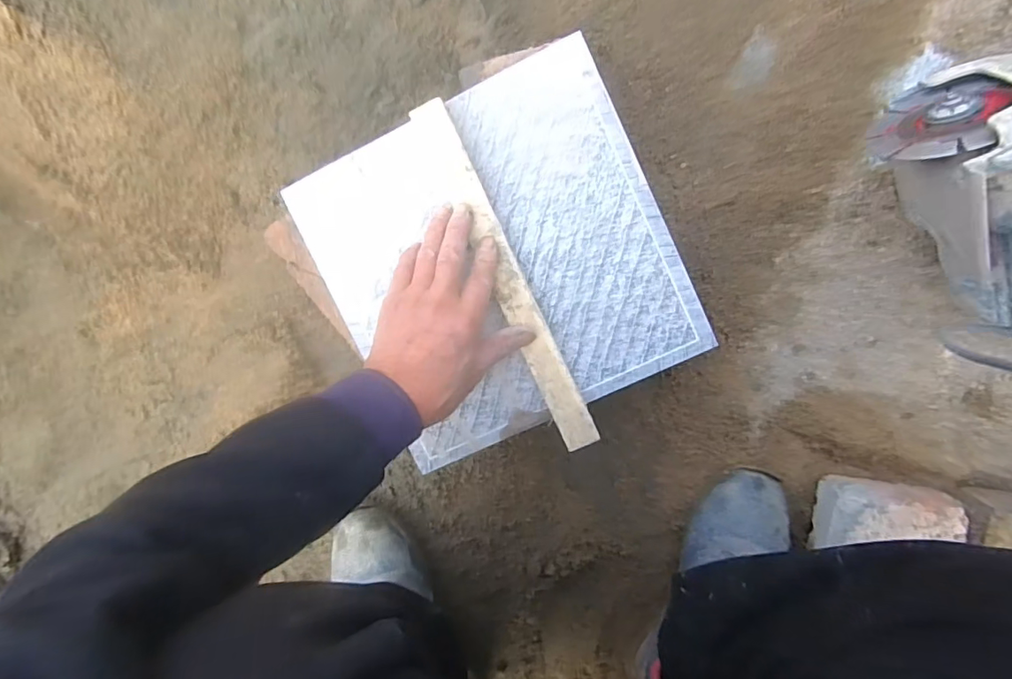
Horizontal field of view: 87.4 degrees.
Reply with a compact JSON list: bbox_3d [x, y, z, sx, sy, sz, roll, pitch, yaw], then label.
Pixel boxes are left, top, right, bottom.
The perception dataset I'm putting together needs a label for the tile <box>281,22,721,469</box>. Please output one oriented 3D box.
[{"bbox_3d":[-0.008,-0.065,0.475,0.296,0.014,0.293,-25,95,7],"label":"tile"}]

